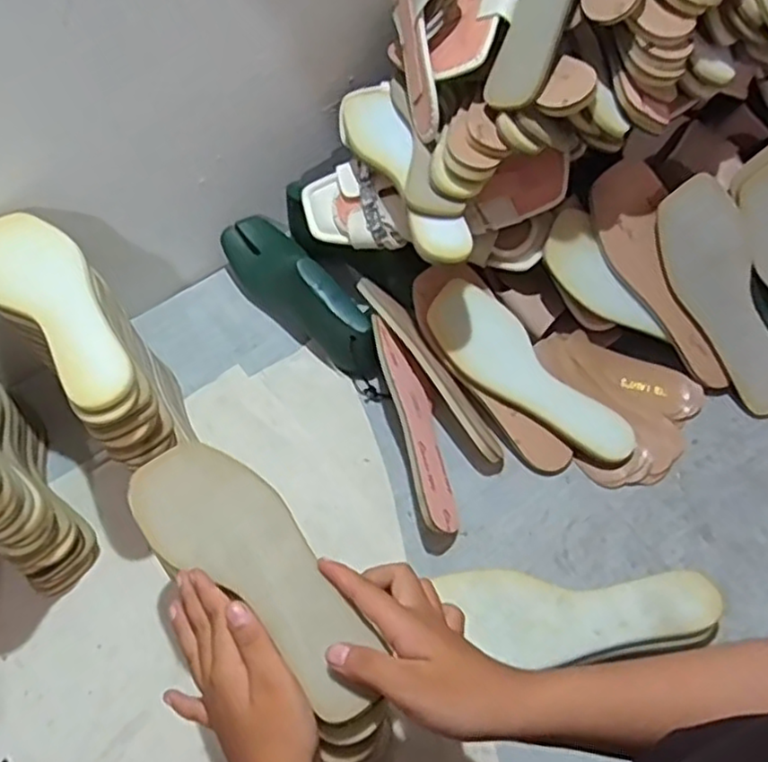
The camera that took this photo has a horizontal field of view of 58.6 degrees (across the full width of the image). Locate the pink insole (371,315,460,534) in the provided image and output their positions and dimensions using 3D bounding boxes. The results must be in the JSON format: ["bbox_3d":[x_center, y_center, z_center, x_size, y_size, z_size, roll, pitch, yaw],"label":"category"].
[{"bbox_3d":[0.033,0.039,0.670,0.016,0.073,0.219,-29,65,29],"label":"pink insole"}]

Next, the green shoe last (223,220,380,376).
[{"bbox_3d":[-0.085,-0.099,0.753,0.077,0.087,0.259,-36,60,-19],"label":"green shoe last"}]

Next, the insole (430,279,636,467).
[{"bbox_3d":[0.143,-0.006,0.686,0.243,0.024,0.079,43,67,11],"label":"insole"}]

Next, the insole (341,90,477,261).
[{"bbox_3d":[0.013,-0.209,0.668,0.060,0.022,0.261,-19,58,-8],"label":"insole"}]

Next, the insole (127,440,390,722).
[{"bbox_3d":[-0.084,0.122,0.456,0.080,0.019,0.225,-40,60,-21],"label":"insole"}]

